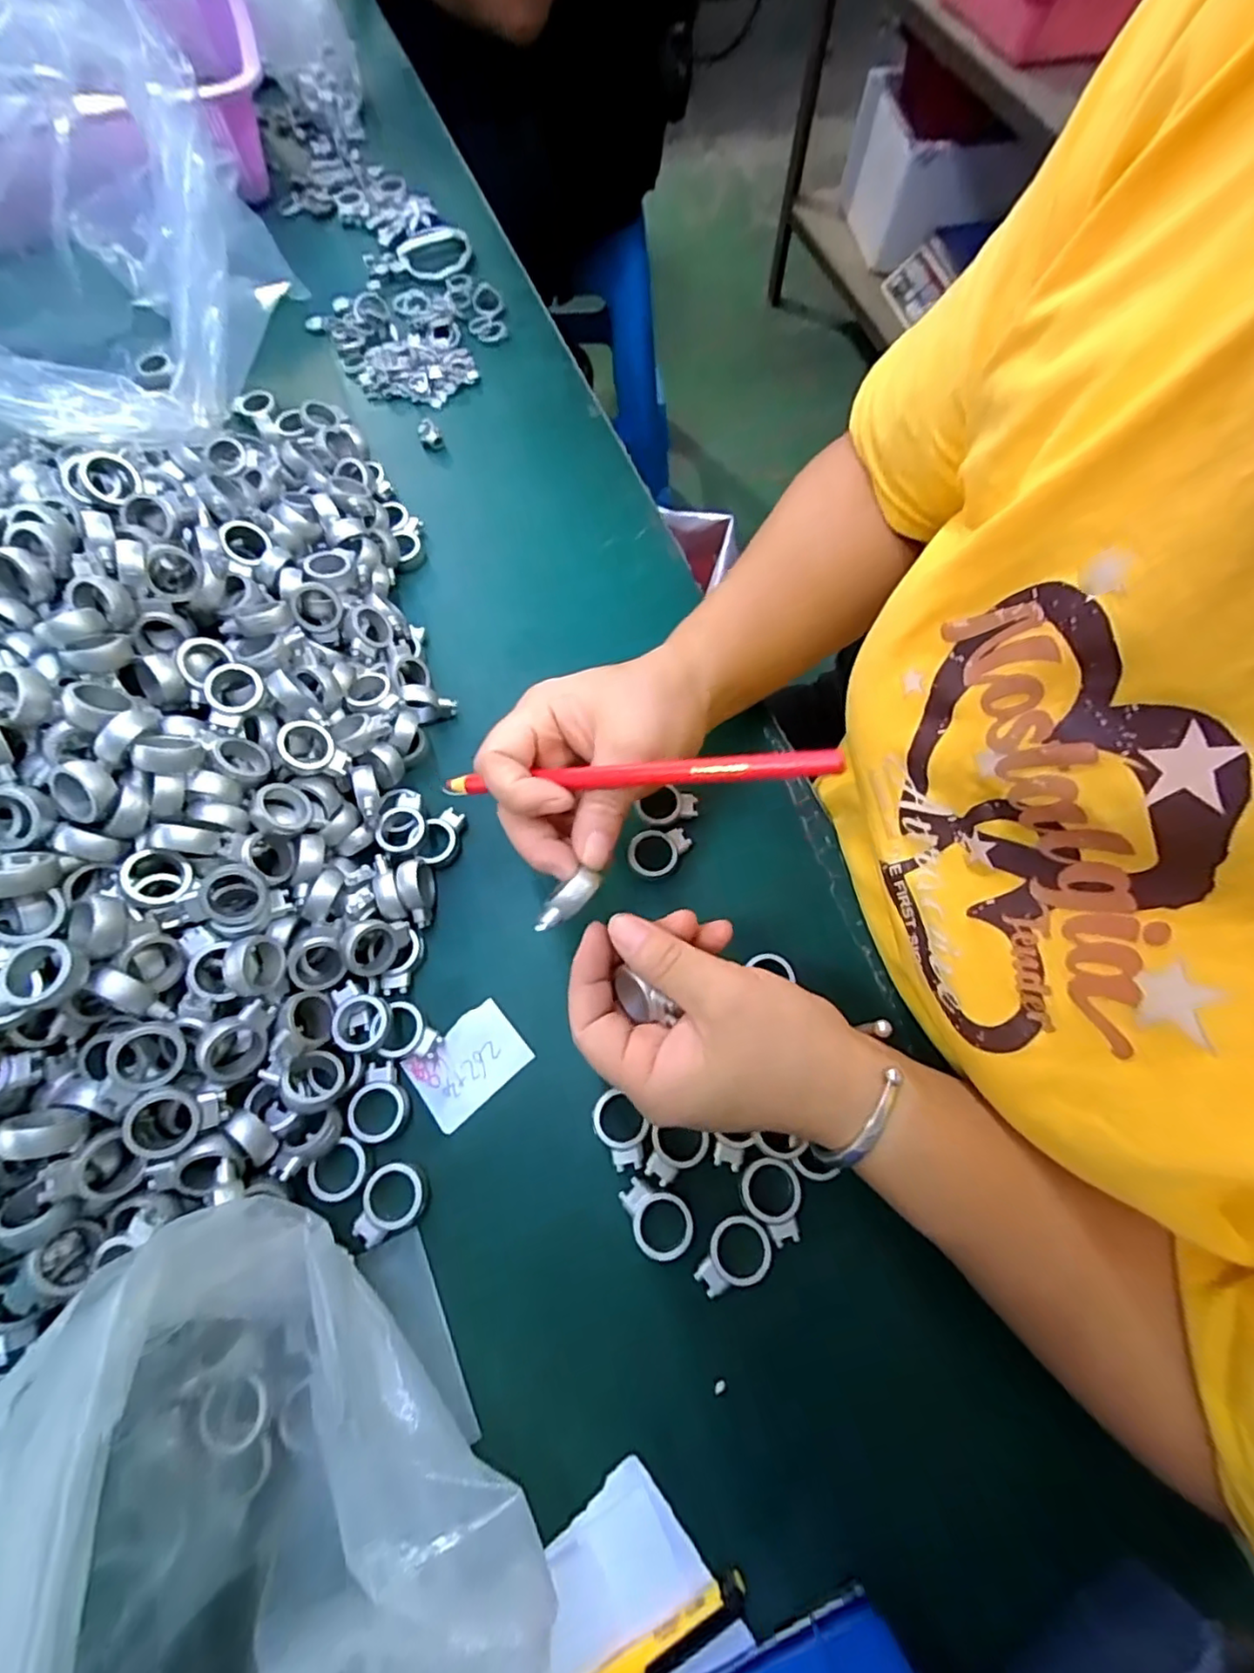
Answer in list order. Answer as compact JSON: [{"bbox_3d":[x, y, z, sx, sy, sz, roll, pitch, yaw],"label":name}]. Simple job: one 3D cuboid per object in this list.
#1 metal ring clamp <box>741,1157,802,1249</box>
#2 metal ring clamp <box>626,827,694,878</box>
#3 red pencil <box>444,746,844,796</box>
[{"bbox_3d":[0.064,0.158,0.274,0.025,0.004,0.034,-17,70,-9],"label":"metal ring clamp"},{"bbox_3d":[0.017,0.007,0.337,0.035,0.010,0.025,-37,75,-15],"label":"metal ring clamp"},{"bbox_3d":[-0.002,-0.024,0.253,0.164,0.006,0.009,-1,67,22],"label":"red pencil"}]

